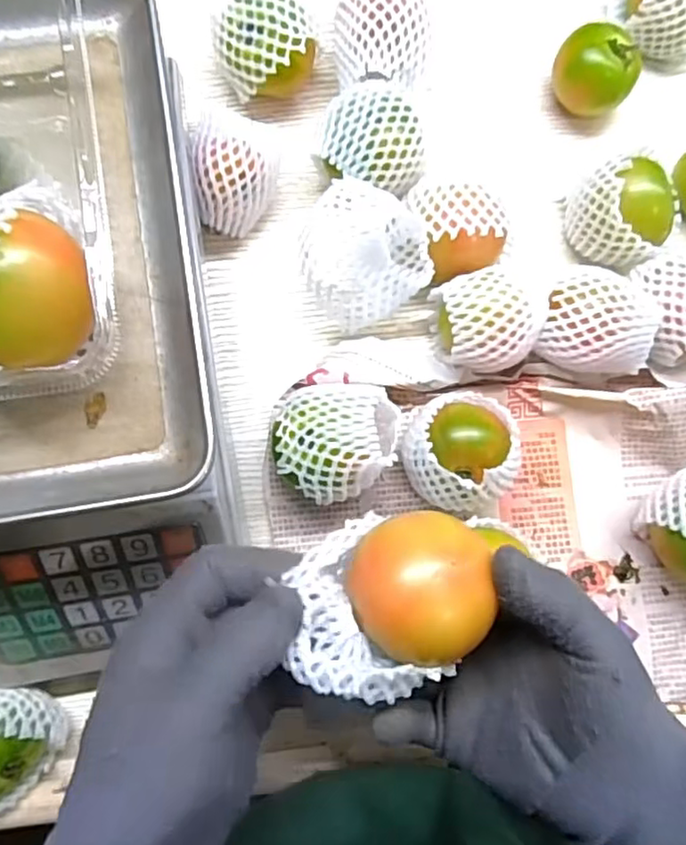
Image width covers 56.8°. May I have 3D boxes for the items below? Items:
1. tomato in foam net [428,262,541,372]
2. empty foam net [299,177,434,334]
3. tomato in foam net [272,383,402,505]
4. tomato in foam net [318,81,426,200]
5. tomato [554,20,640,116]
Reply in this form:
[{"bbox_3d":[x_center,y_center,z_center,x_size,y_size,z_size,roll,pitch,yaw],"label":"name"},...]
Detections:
[{"bbox_3d":[0.077,-0.055,0.355,0.056,0.047,0.055,0,82,-3],"label":"tomato in foam net"},{"bbox_3d":[0.009,-0.092,0.361,0.069,0.068,0.067,0,82,-3],"label":"empty foam net"},{"bbox_3d":[-0.005,0.012,0.344,0.063,0.062,0.061,0,82,-3],"label":"tomato in foam net"},{"bbox_3d":[0.016,-0.161,0.373,0.063,0.056,0.063,7,81,-2],"label":"tomato in foam net"},{"bbox_3d":[0.155,-0.216,0.396,0.050,0.042,0.044,35,81,2],"label":"tomato"}]

